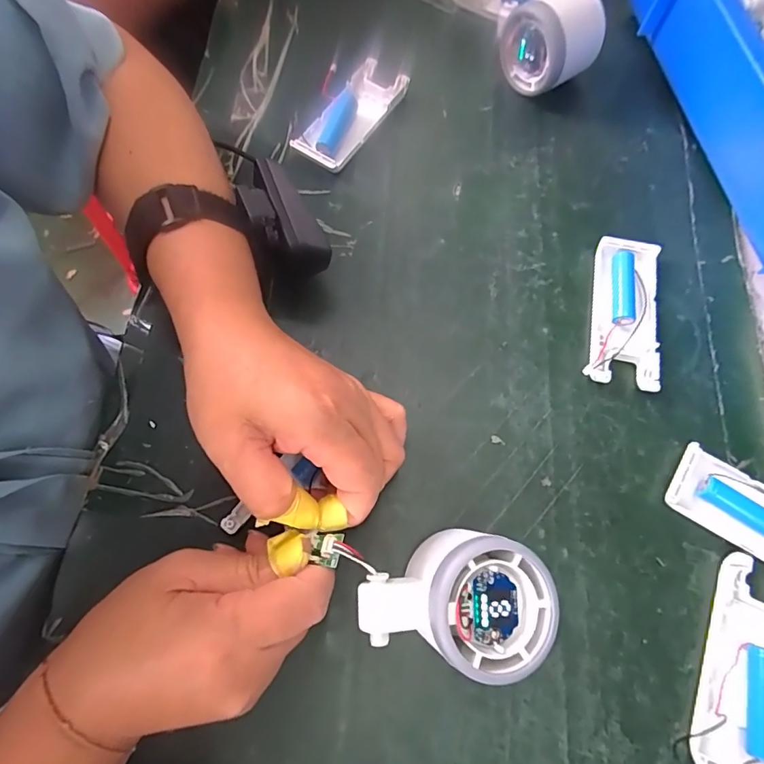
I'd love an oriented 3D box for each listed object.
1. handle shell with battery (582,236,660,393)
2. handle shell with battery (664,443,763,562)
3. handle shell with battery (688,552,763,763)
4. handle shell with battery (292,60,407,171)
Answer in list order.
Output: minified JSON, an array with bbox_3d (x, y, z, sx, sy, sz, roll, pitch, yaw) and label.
[{"bbox_3d":[0.157,-0.046,0.305,0.043,0.015,0.102,11,71,4],"label":"handle shell with battery"},{"bbox_3d":[0.215,0.079,0.261,0.106,0.016,0.040,34,74,11],"label":"handle shell with battery"},{"bbox_3d":[0.188,0.147,0.241,0.042,0.012,0.105,23,72,8],"label":"handle shell with battery"},{"bbox_3d":[-0.024,-0.202,0.356,0.042,0.015,0.103,31,74,10],"label":"handle shell with battery"}]

